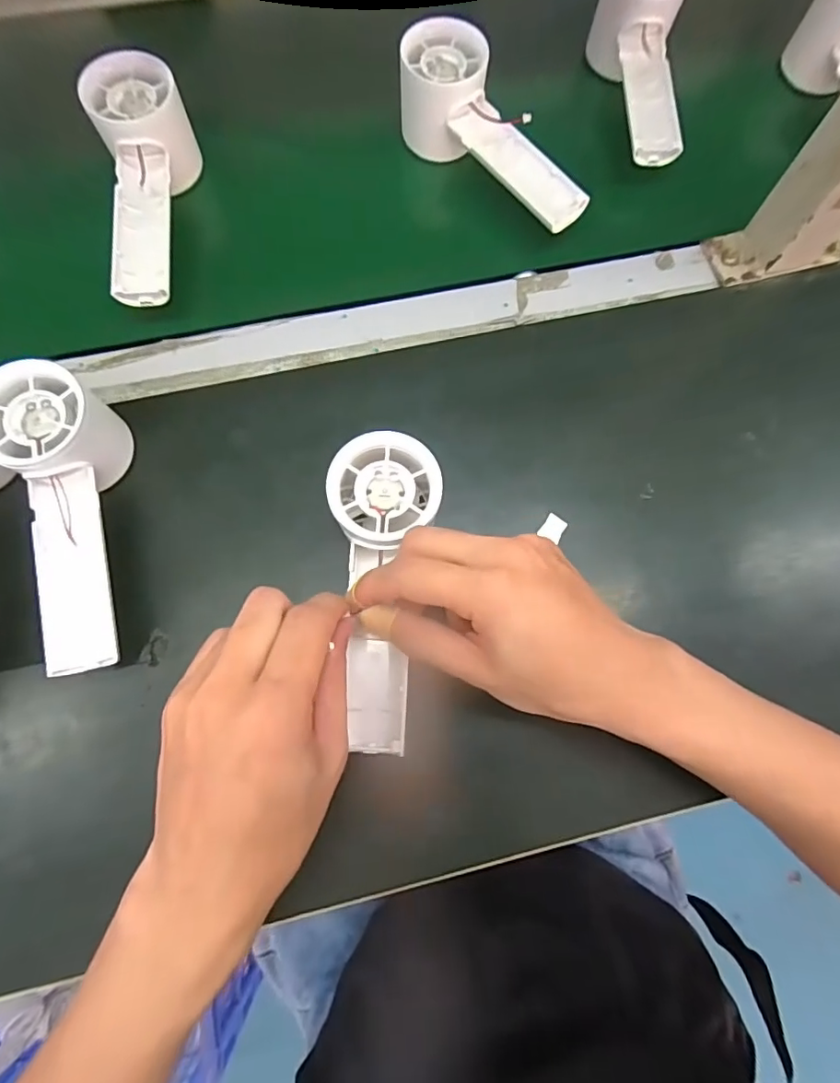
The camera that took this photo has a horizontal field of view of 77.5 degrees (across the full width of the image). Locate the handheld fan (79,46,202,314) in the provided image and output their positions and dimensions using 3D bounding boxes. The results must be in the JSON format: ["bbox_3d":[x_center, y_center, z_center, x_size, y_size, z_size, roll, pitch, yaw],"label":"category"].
[{"bbox_3d":[-0.174,-0.226,0.336,0.056,0.050,0.158,-8,79,-4],"label":"handheld fan"}]

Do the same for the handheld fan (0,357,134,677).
[{"bbox_3d":[-0.193,-0.012,0.287,0.052,0.047,0.161,-7,90,-4],"label":"handheld fan"}]

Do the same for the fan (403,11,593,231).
[{"bbox_3d":[0.053,-0.277,0.353,0.157,0.047,0.057,44,79,8],"label":"fan"}]

